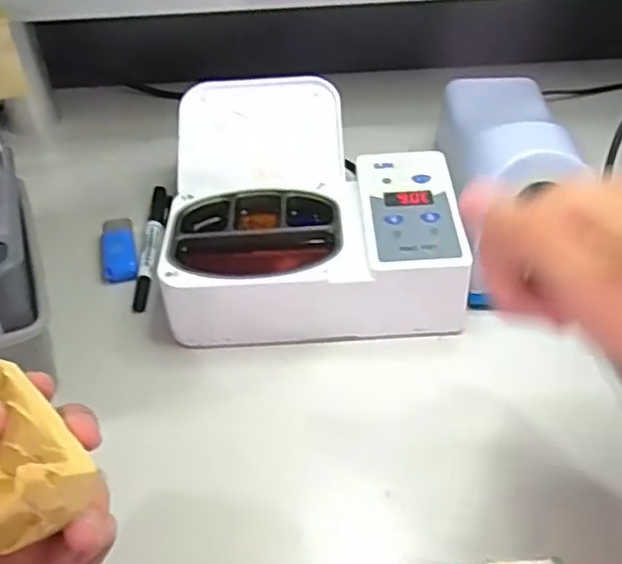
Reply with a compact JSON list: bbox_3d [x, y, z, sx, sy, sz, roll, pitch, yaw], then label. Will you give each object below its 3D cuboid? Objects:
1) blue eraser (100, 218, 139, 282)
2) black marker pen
[{"bbox_3d":[-0.142,-0.025,0.490,0.025,0.009,0.067,-13,42,-10],"label":"blue eraser"},{"bbox_3d":[-0.119,-0.030,0.497,0.016,0.010,0.138,-3,41,1],"label":"black marker pen"}]

